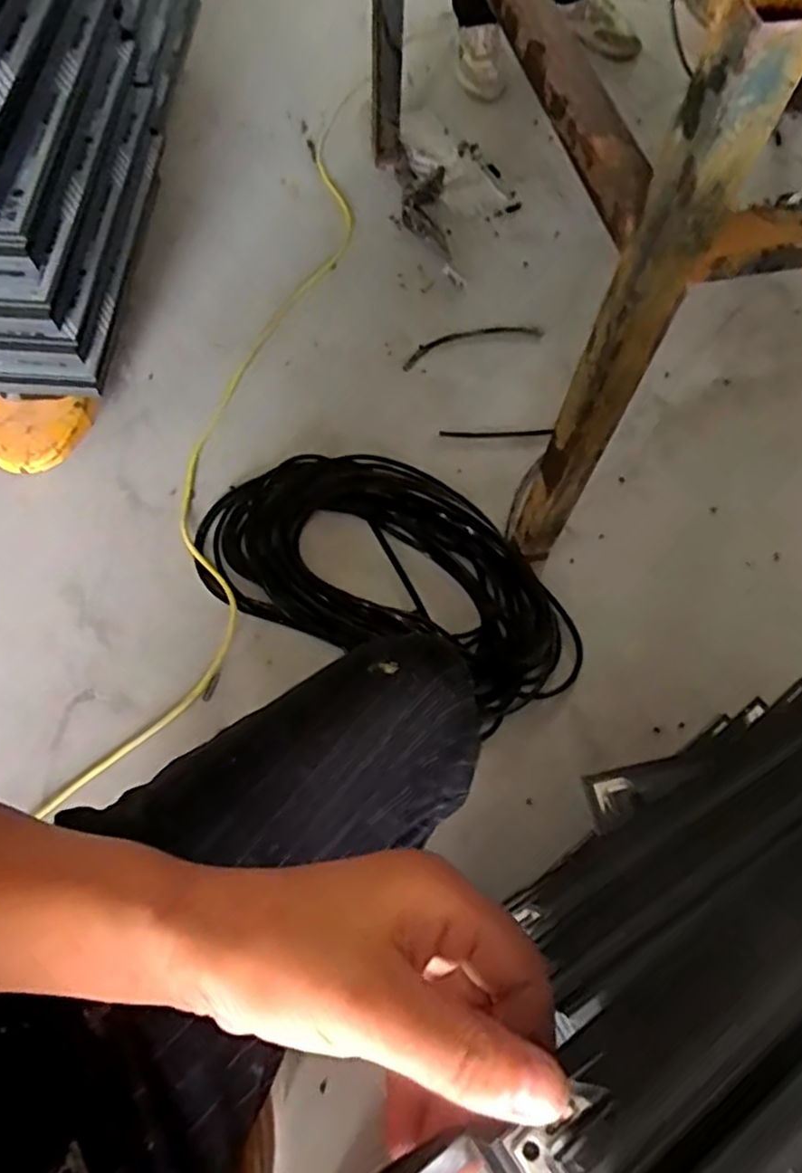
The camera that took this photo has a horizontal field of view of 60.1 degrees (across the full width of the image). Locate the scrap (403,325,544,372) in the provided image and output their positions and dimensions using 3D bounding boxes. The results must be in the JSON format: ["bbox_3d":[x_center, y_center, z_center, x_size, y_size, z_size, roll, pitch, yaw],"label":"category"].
[{"bbox_3d":[0.126,-0.449,1.267,0.264,0.011,0.060,-15,68,-9],"label":"scrap"}]

